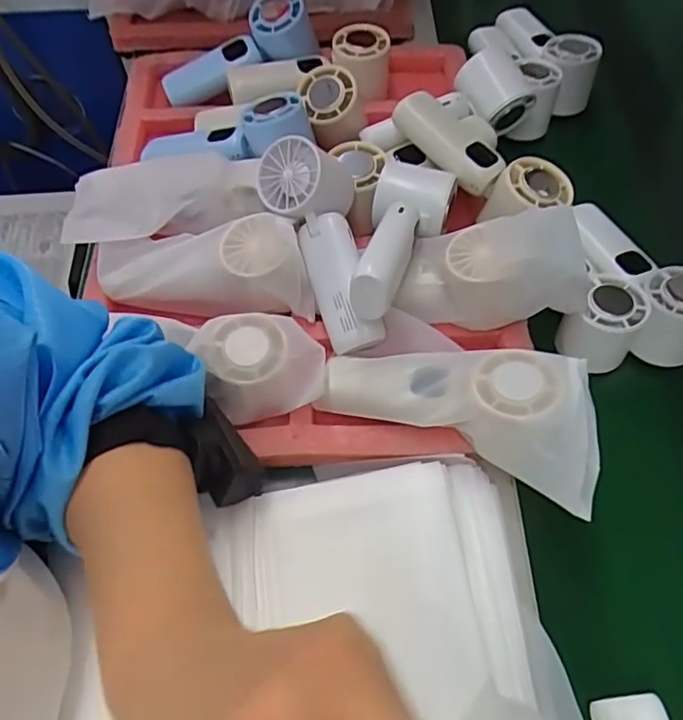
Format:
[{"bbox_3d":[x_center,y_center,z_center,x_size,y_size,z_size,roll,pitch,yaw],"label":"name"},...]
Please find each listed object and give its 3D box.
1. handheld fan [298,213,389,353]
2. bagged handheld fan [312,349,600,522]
[{"bbox_3d":[-0.002,-0.055,0.412,0.041,0.039,0.099,-14,78,-5],"label":"handheld fan"},{"bbox_3d":[0.072,0.026,0.363,0.176,0.039,0.079,13,60,27],"label":"bagged handheld fan"}]

